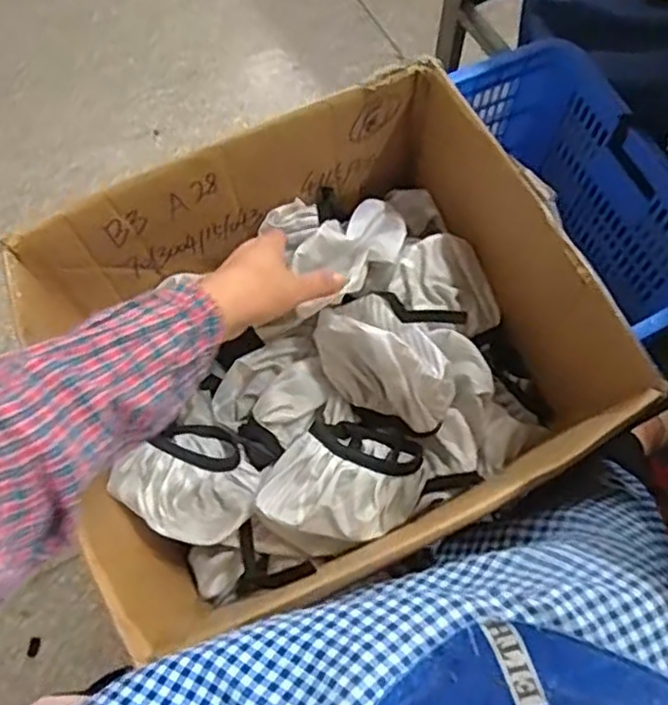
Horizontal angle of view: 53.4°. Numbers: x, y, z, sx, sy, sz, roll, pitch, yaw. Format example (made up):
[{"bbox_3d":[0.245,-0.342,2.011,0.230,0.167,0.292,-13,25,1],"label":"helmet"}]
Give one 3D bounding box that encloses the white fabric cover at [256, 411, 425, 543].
[{"bbox_3d":[0.011,0.104,0.556,0.119,0.061,0.124,16,71,8],"label":"white fabric cover"}]

